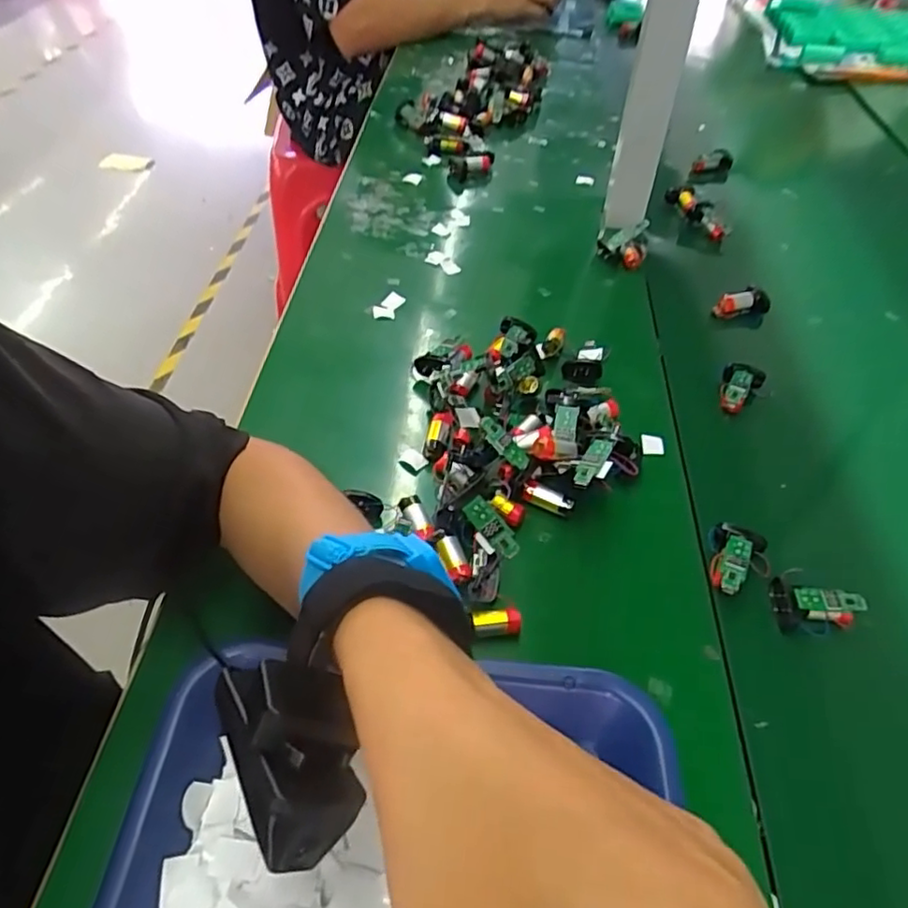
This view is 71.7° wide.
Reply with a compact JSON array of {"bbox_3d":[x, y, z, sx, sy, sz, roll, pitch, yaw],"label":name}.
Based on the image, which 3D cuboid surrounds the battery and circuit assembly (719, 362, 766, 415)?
[{"bbox_3d":[0.239,-0.055,0.533,0.031,0.020,0.050,29,55,21],"label":"battery and circuit assembly"}]

